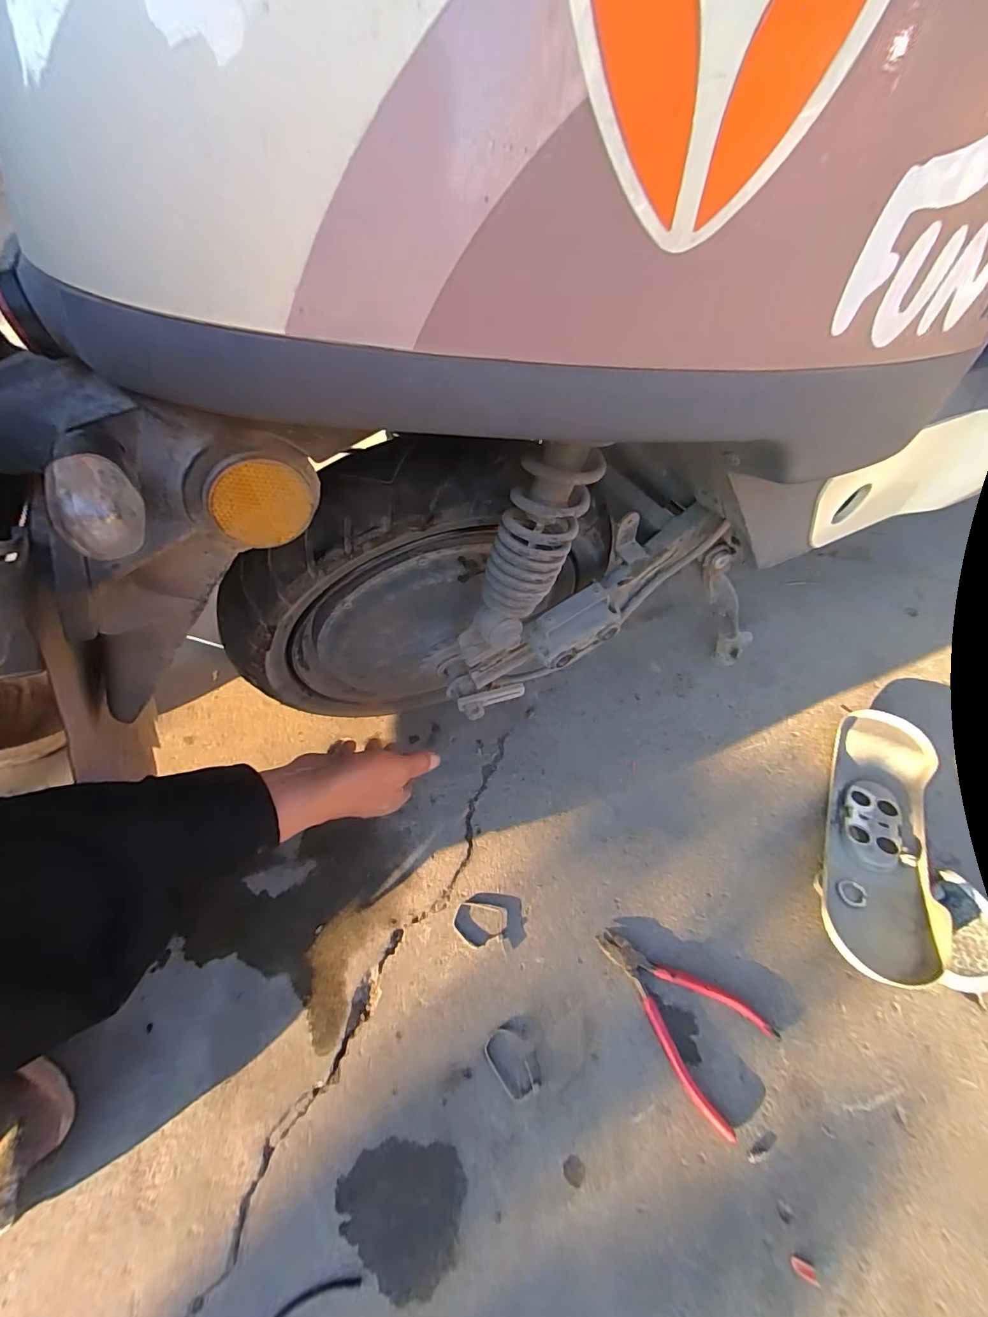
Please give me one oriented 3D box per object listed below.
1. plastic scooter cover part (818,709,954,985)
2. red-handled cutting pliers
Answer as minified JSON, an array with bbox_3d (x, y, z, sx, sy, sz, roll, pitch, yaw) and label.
[{"bbox_3d":[0.383,0.173,0.466,0.086,0.046,0.284,22,55,20],"label":"plastic scooter cover part"},{"bbox_3d":[0.154,0.295,0.405,0.086,0.010,0.146,-37,58,-24],"label":"red-handled cutting pliers"}]

